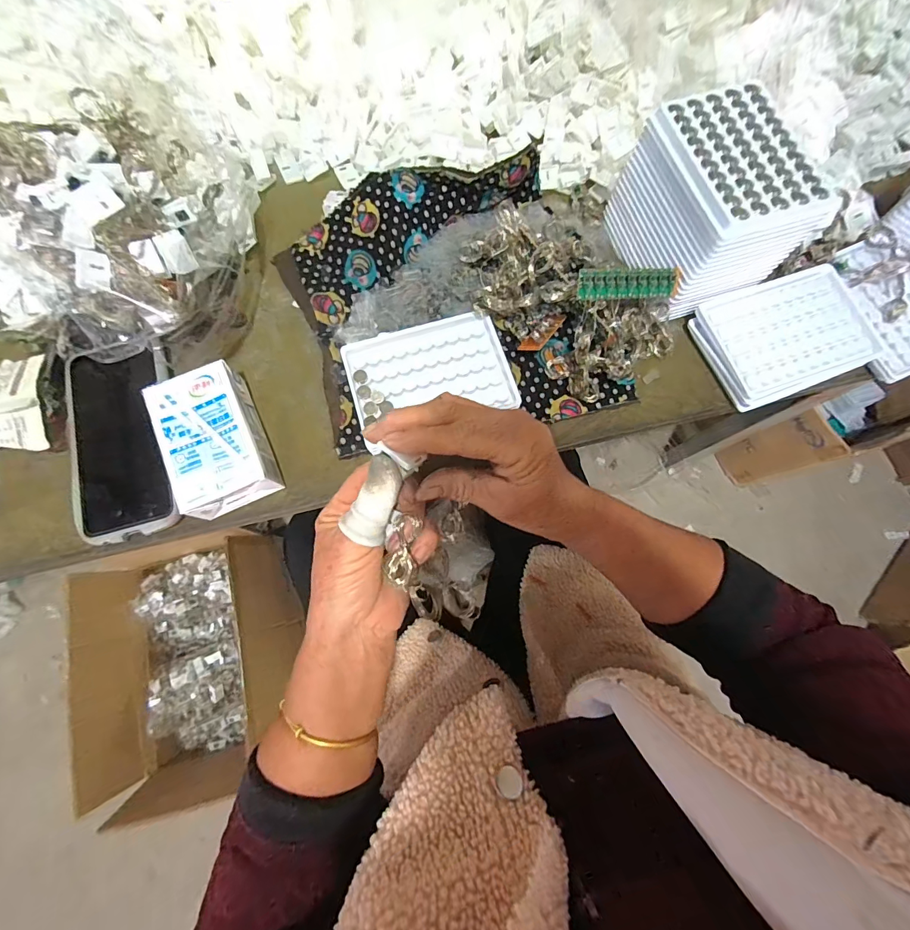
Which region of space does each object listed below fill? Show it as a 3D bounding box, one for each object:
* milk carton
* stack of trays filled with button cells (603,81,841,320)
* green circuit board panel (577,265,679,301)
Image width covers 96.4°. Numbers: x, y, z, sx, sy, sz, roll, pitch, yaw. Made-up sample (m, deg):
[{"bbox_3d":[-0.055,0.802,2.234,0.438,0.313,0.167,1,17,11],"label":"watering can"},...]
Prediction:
[{"bbox_3d":[-0.191,-0.019,0.329,0.064,0.045,0.107,-24,77,-6],"label":"milk carton"},{"bbox_3d":[0.213,-0.219,0.344,0.101,0.090,0.137,-23,77,-6],"label":"stack of trays filled with button cells"},{"bbox_3d":[0.140,-0.145,0.324,0.093,0.021,0.004,-9,33,-15],"label":"green circuit board panel"}]

